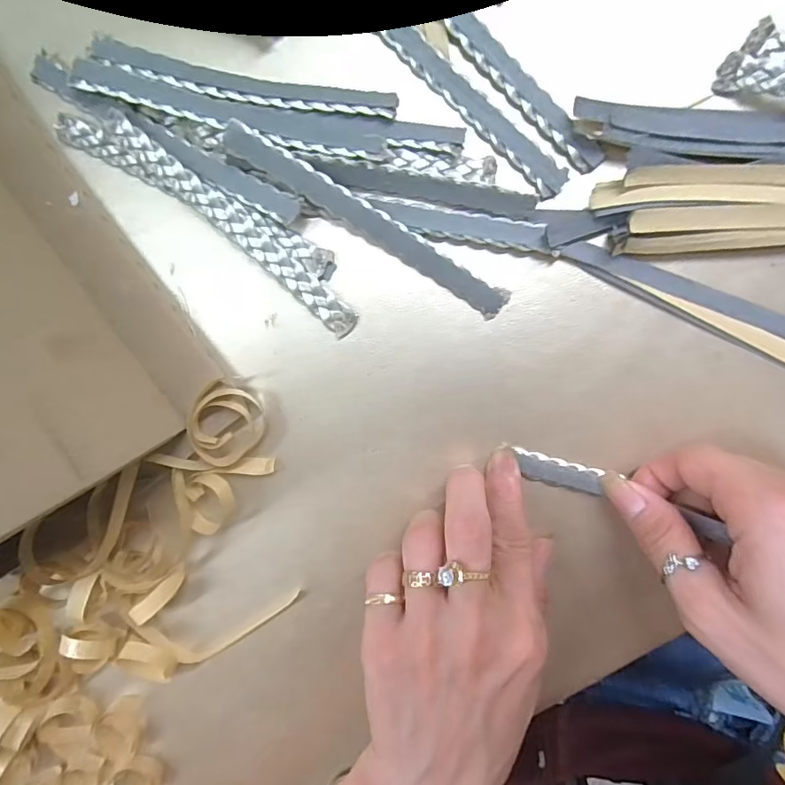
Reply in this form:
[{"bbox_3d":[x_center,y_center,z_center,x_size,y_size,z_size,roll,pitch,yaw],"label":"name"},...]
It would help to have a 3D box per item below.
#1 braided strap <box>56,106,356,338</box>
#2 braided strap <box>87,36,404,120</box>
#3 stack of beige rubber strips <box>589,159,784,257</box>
[{"bbox_3d":[-0.078,-0.079,0.226,0.152,0.011,0.023,36,97,-2],"label":"braided strap"},{"bbox_3d":[-0.064,-0.133,0.221,0.132,0.008,0.015,12,97,1],"label":"braided strap"},{"bbox_3d":[0.158,-0.078,0.212,0.141,0.011,0.037,-1,97,3],"label":"stack of beige rubber strips"}]

